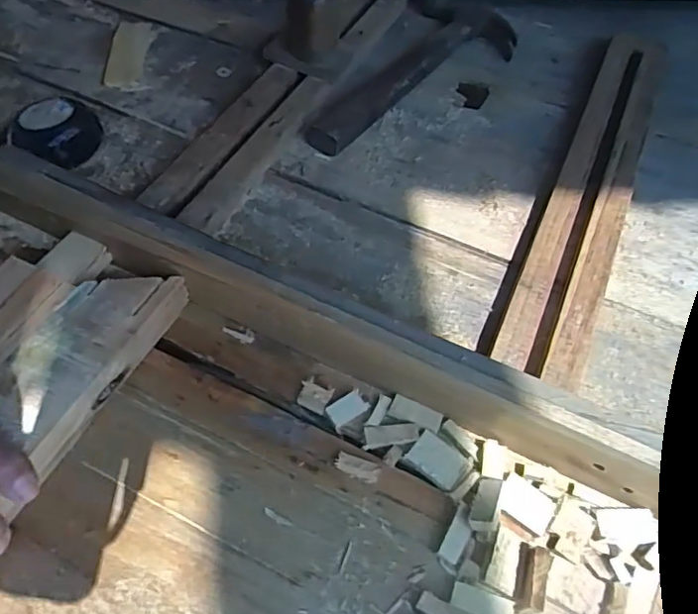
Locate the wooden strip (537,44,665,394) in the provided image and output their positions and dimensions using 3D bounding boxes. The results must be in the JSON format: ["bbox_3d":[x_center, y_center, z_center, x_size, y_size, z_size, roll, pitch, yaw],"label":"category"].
[{"bbox_3d":[0.224,-0.105,0.471,0.028,0.021,0.432,24,58,11],"label":"wooden strip"}]

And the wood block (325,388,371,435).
[{"bbox_3d":[-0.001,0.063,0.345,0.024,0.005,0.016,-35,86,-13],"label":"wood block"}]

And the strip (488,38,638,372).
[{"bbox_3d":[0.193,-0.120,0.478,0.024,0.019,0.433,24,58,11],"label":"strip"}]

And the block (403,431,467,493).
[{"bbox_3d":[0.052,0.089,0.330,0.032,0.004,0.025,35,60,17],"label":"block"}]

